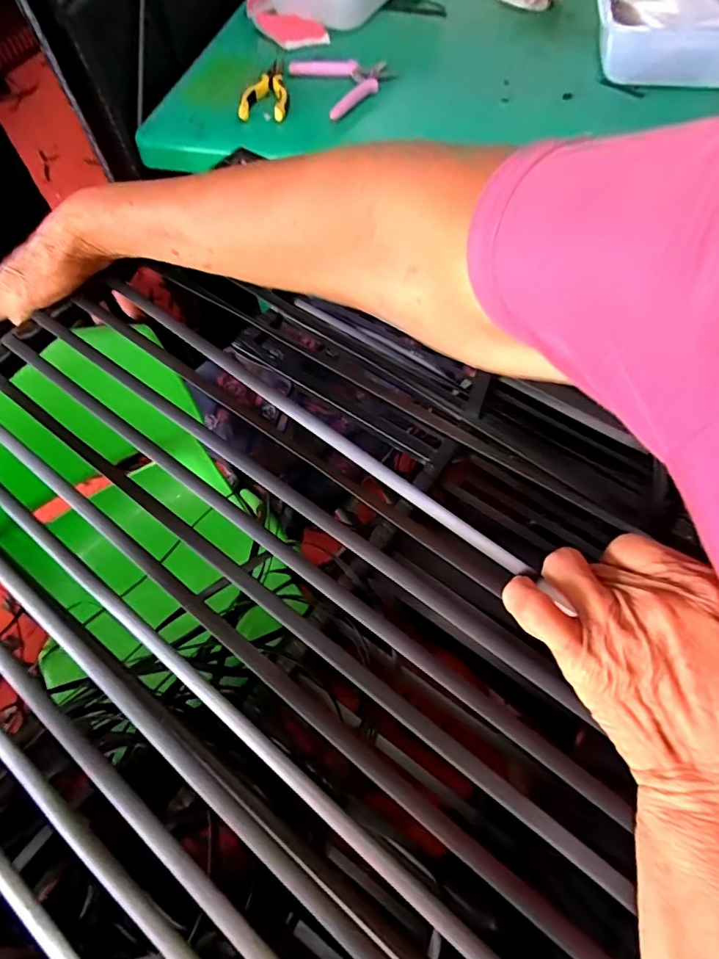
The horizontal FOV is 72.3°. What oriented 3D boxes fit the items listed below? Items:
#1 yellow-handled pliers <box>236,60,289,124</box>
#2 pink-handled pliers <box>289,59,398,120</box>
[{"bbox_3d":[-0.125,-0.542,0.687,0.065,0.016,0.124,5,64,5],"label":"yellow-handled pliers"},{"bbox_3d":[-0.016,-0.554,0.683,0.136,0.020,0.137,-15,64,-5],"label":"pink-handled pliers"}]

